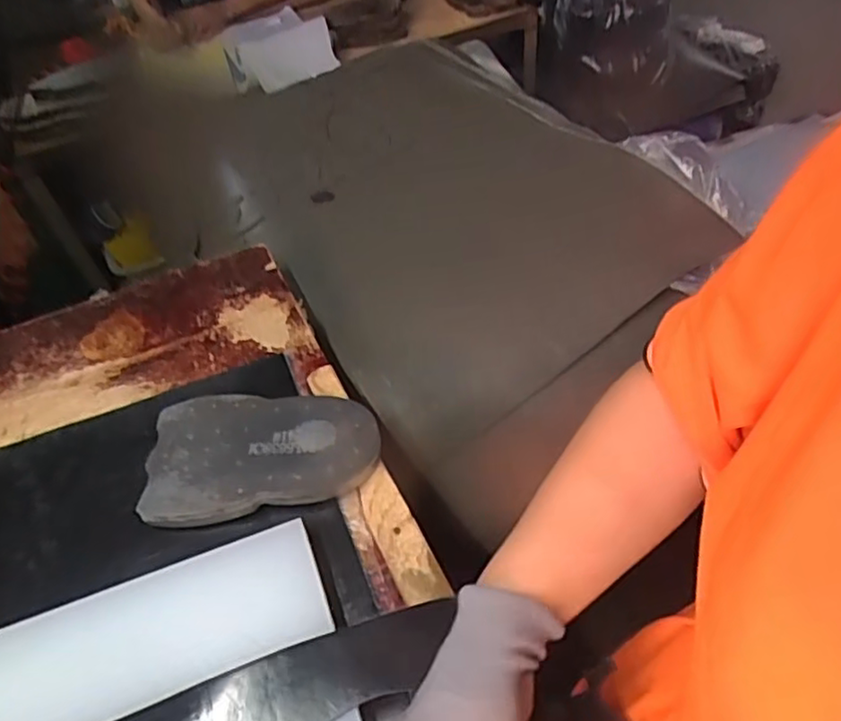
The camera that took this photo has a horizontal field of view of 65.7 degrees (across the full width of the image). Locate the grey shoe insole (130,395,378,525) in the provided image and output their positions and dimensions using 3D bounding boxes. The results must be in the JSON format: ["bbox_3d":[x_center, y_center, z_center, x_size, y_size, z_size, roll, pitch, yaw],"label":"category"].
[{"bbox_3d":[-0.132,0.076,0.553,0.187,0.025,0.113,-8,48,-1],"label":"grey shoe insole"}]

